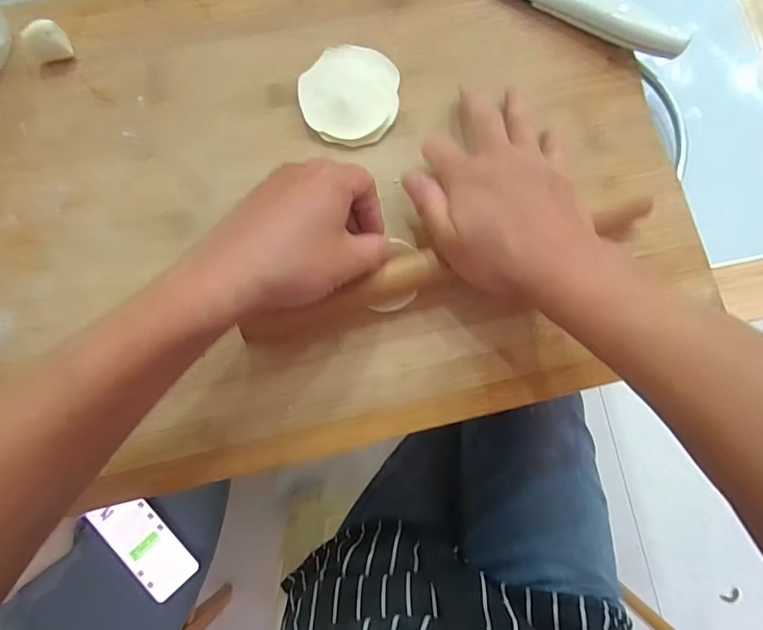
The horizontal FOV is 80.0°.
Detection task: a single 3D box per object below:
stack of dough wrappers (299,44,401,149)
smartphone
[{"bbox_3d":[-0.025,-0.170,0.353,0.073,0.009,0.079,2,81,-1],"label":"stack of dough wrappers"},{"bbox_3d":[-0.303,0.291,0.579,0.073,0.008,0.145,-43,84,-7],"label":"smartphone"}]

